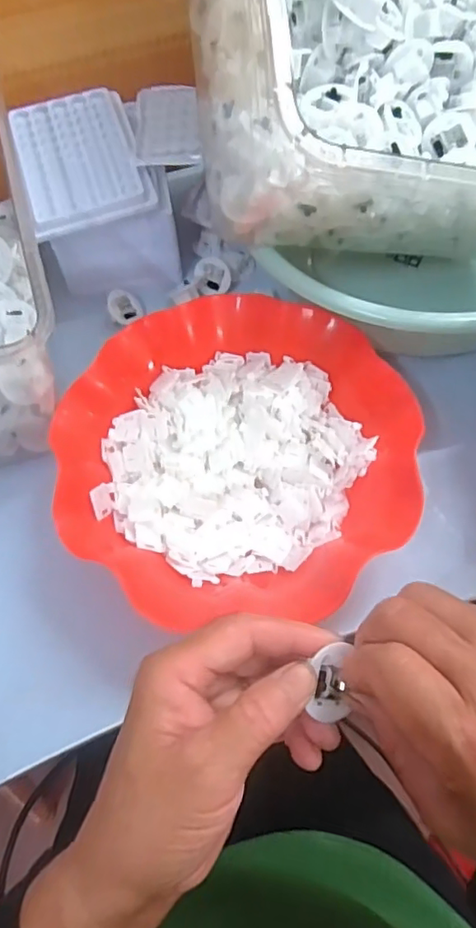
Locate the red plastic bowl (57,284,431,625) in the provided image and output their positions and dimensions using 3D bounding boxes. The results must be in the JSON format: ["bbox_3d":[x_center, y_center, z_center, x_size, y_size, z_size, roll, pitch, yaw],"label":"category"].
[{"bbox_3d":[-0.001,-0.002,0.386,0.216,0.060,0.214,-1,64,2],"label":"red plastic bowl"}]

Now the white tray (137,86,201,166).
[{"bbox_3d":[-0.054,-0.262,0.447,0.048,0.006,0.082,-5,64,1],"label":"white tray"}]

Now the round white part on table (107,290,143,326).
[{"bbox_3d":[-0.095,-0.130,0.482,0.025,0.029,0.008,-34,42,-20],"label":"round white part on table"}]

